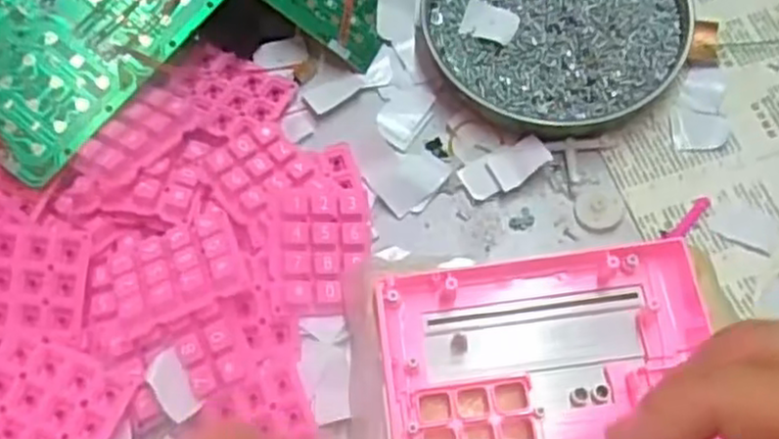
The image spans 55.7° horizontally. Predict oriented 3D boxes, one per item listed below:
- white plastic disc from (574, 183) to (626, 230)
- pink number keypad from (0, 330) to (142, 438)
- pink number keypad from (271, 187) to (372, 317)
[{"bbox_3d":[0.103,-0.007,0.360,0.023,0.005,0.026,30,72,14],"label":"white plastic disc"},{"bbox_3d":[-0.146,0.079,0.309,0.064,0.008,0.050,23,70,1],"label":"pink number keypad"},{"bbox_3d":[-0.030,0.014,0.342,0.048,0.009,0.059,0,81,-25],"label":"pink number keypad"}]

